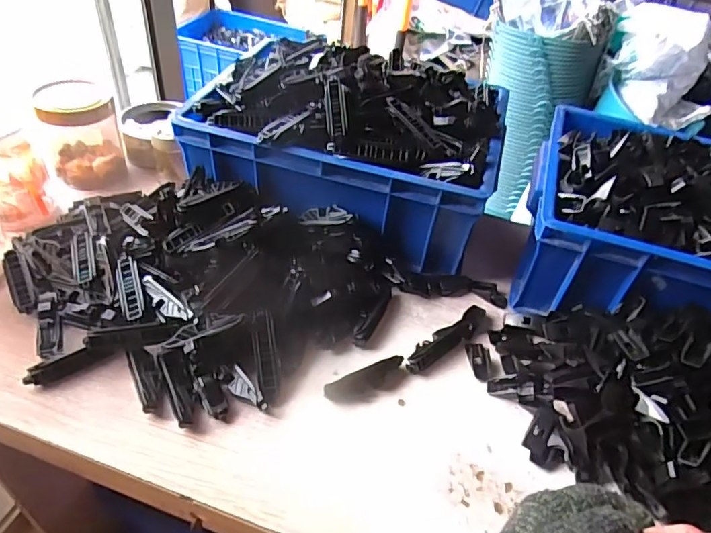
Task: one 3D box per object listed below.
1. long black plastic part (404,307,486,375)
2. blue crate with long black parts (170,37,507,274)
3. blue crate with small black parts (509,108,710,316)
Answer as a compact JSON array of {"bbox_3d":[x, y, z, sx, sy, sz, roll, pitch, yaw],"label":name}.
[{"bbox_3d":[0.092,0.068,0.510,0.113,0.016,0.019,-30,54,-33],"label":"long black plastic part"},{"bbox_3d":[-0.008,-0.147,0.599,0.335,0.146,0.216,11,43,3],"label":"blue crate with long black parts"},{"bbox_3d":[0.363,-0.033,0.556,0.337,0.133,0.239,18,44,11],"label":"blue crate with small black parts"}]

